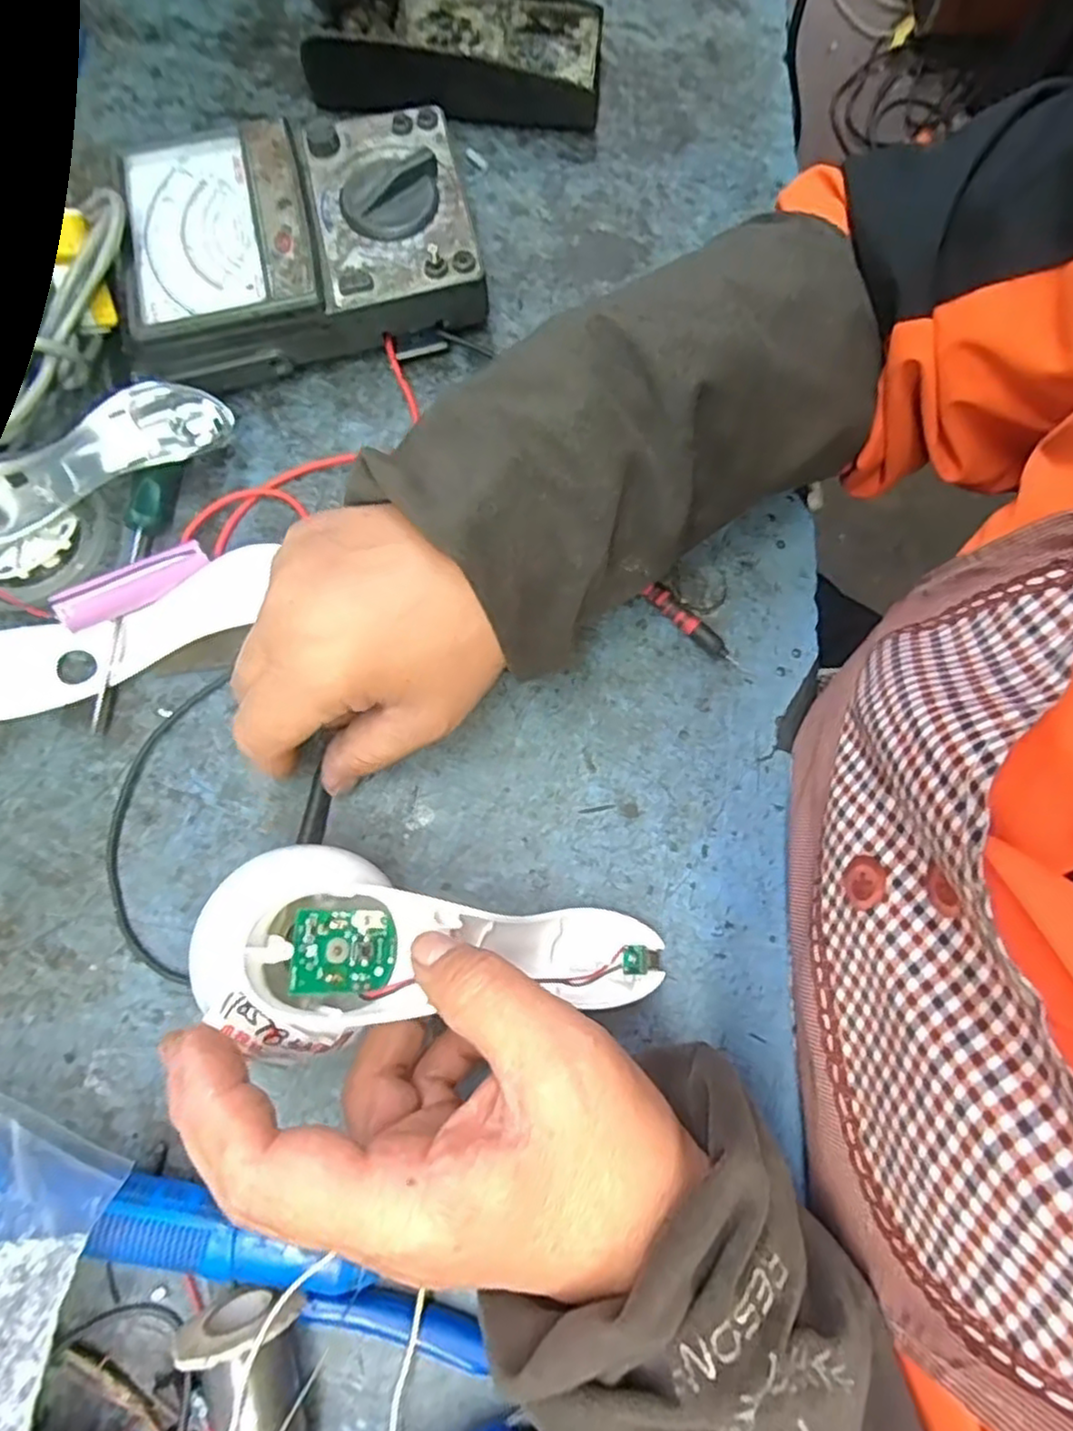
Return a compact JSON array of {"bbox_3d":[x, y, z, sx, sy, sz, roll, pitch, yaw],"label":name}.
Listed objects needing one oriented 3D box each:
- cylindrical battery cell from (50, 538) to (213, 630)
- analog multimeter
[{"bbox_3d":[-0.181,-0.060,0.315,0.064,0.019,0.015,-32,38,-20],"label":"cylindrical battery cell"},{"bbox_3d":[-0.122,-0.232,0.353,0.178,0.049,0.118,-11,78,-4],"label":"analog multimeter"}]

